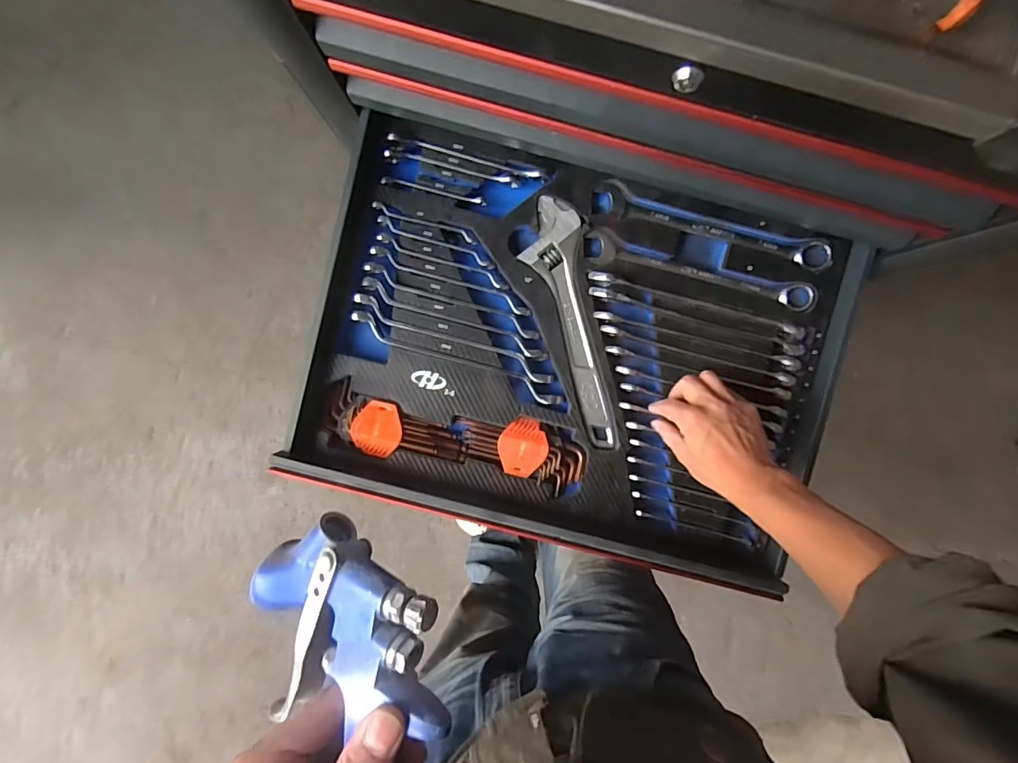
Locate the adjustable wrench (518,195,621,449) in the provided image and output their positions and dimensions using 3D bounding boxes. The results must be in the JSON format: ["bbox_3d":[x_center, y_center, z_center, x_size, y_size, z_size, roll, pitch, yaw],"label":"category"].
[{"bbox_3d":[0.077,-0.063,0.561,0.065,0.017,0.286,-17,91,1],"label":"adjustable wrench"}]

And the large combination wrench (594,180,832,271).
[{"bbox_3d":[0.232,-0.173,0.563,0.271,0.018,0.039,17,91,1],"label":"large combination wrench"}]

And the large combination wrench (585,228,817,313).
[{"bbox_3d":[0.220,-0.126,0.563,0.263,0.017,0.038,13,91,1],"label":"large combination wrench"}]

